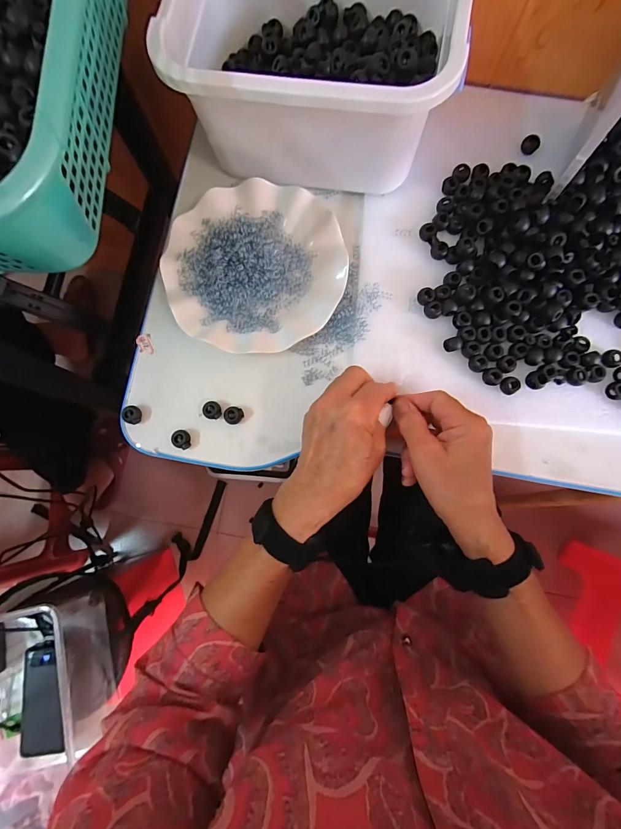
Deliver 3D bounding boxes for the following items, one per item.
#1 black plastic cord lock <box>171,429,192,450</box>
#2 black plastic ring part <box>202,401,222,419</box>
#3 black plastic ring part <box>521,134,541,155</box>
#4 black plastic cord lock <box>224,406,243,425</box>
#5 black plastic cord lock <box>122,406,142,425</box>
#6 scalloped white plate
[{"bbox_3d":[-0.127,0.025,0.354,0.016,0.012,0.019,-2,82,0],"label":"black plastic cord lock"},{"bbox_3d":[-0.098,-0.004,0.357,0.018,0.010,0.017,0,82,0],"label":"black plastic ring part"},{"bbox_3d":[0.237,-0.291,0.385,0.017,0.009,0.016,0,82,0],"label":"black plastic ring part"},{"bbox_3d":[-0.077,0.001,0.356,0.017,0.012,0.017,22,82,3],"label":"black plastic cord lock"},{"bbox_3d":[-0.177,0.000,0.356,0.014,0.014,0.018,17,82,3],"label":"black plastic cord lock"},{"bbox_3d":[-0.056,-0.151,0.369,0.176,0.025,0.177,0,82,0],"label":"scalloped white plate"}]

